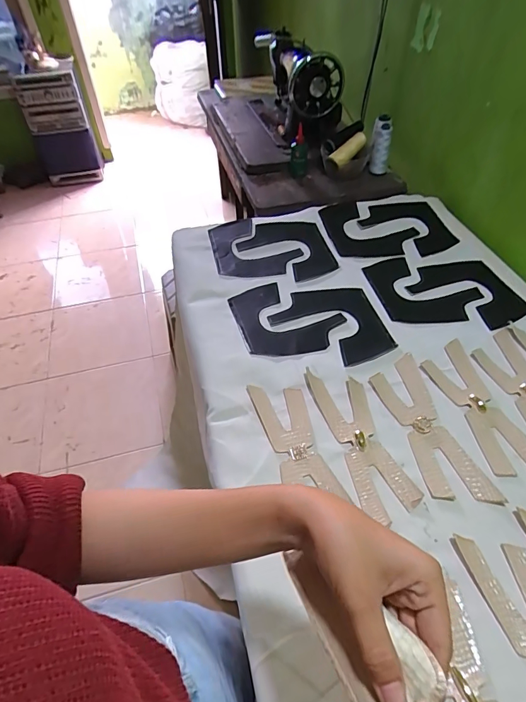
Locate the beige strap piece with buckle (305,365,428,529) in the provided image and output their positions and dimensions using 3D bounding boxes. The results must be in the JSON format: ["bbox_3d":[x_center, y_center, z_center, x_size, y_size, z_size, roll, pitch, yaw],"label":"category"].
[{"bbox_3d":[0.131,0.111,0.553,0.071,0.008,0.215,-14,50,-8],"label":"beige strap piece with buckle"}]

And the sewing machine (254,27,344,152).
[{"bbox_3d":[0.103,-0.698,1.089,0.145,0.202,0.417,-11,50,-8],"label":"sewing machine"}]

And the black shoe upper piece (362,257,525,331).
[{"bbox_3d":[0.326,-0.110,0.746,0.262,0.007,0.172,6,50,9],"label":"black shoe upper piece"}]

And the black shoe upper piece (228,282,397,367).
[{"bbox_3d":[0.078,-0.054,0.706,0.267,0.006,0.172,6,50,9],"label":"black shoe upper piece"}]

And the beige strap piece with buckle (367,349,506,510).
[{"bbox_3d":[0.221,0.101,0.560,0.077,0.004,0.232,-13,50,-7],"label":"beige strap piece with buckle"}]

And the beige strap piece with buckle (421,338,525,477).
[{"bbox_3d":[0.305,0.078,0.575,0.079,0.004,0.231,-14,50,-8],"label":"beige strap piece with buckle"}]

